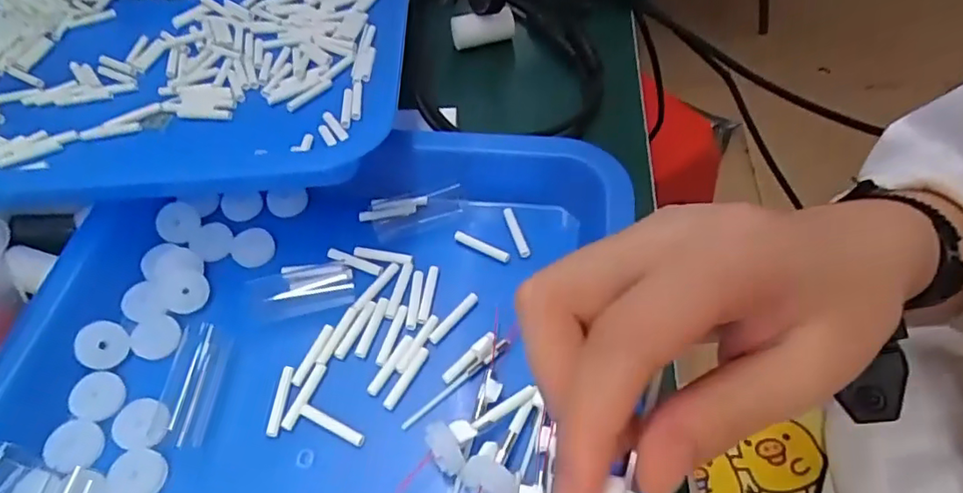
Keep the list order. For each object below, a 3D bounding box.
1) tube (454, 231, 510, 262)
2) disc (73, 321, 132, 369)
[{"bbox_3d":[0.000,0.000,0.302,0.031,0.004,0.005,25,60,20],"label":"tube"},{"bbox_3d":[-0.171,0.044,0.271,0.021,0.004,0.020,9,67,-22],"label":"disc"}]

